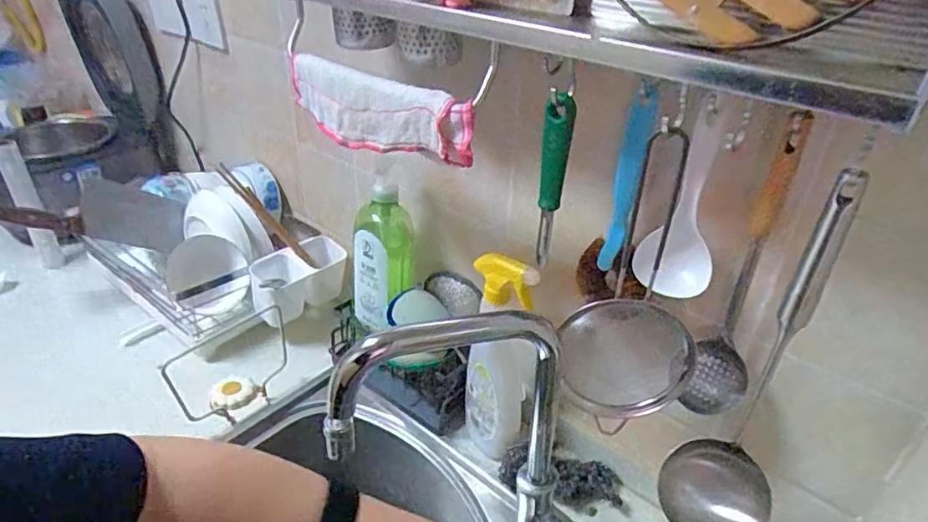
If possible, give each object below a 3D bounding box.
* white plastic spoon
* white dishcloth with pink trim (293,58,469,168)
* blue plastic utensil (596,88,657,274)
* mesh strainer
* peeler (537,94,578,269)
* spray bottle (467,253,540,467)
[{"bbox_3d":[0.200,-0.049,0.507,0.068,0.177,0.021,19,36,23],"label":"white plastic spoon"},{"bbox_3d":[-0.093,-0.152,0.576,0.252,0.073,0.033,24,38,29],"label":"white dishcloth with pink trim"},{"bbox_3d":[0.154,-0.072,0.539,0.022,0.181,0.009,21,37,25],"label":"blue plastic utensil"},{"bbox_3d":[0.159,0.018,0.530,0.112,0.307,0.085,9,33,9],"label":"mesh strainer"},{"bbox_3d":[0.079,-0.066,0.514,0.022,0.169,0.022,6,33,5],"label":"peeler"},{"bbox_3d":[0.045,0.126,0.710,0.084,0.295,0.053,14,34,17],"label":"spray bottle"}]

